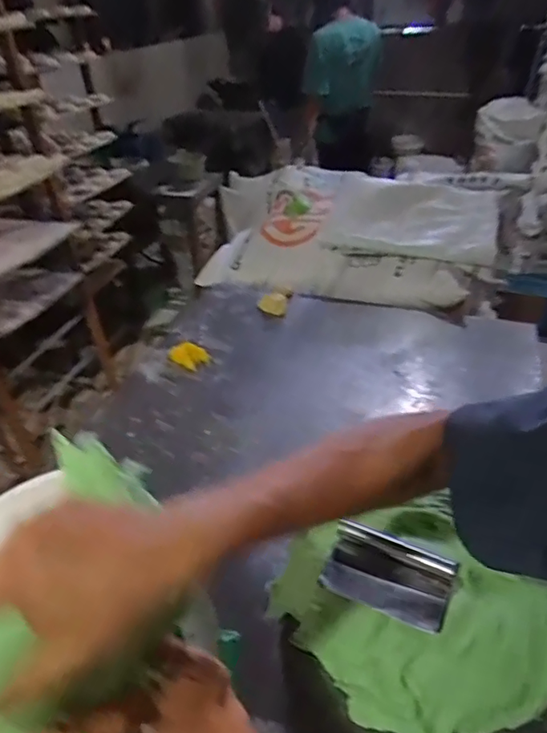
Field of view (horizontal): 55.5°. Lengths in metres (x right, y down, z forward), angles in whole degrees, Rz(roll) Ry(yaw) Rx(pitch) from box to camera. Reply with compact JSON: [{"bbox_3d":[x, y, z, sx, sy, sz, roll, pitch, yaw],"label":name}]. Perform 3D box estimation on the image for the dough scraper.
[{"bbox_3d":[0.144,0.258,0.653,0.150,0.030,0.092,14,40,21],"label":"dough scraper"}]

